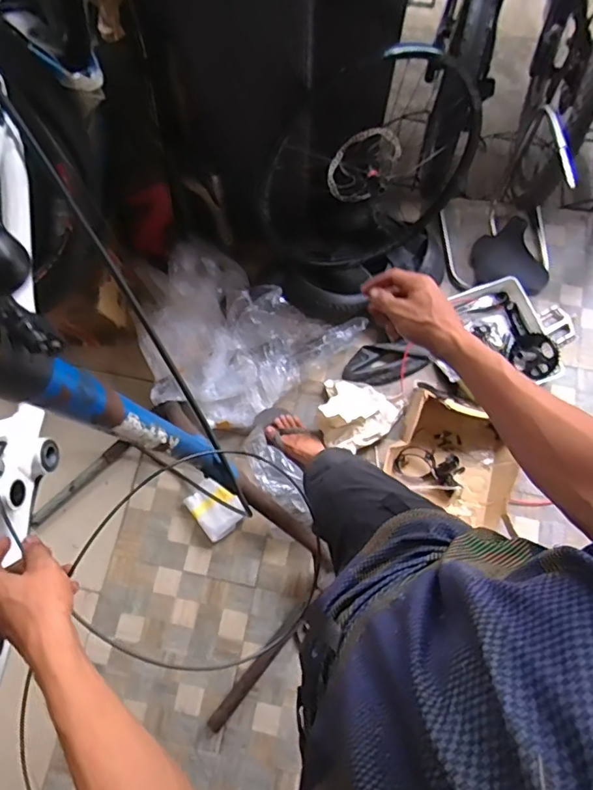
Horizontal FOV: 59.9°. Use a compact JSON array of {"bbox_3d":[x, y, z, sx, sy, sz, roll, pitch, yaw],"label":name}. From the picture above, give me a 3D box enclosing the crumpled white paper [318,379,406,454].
[{"bbox_3d":[0.182,0.052,1.431,0.234,0.108,0.196,11,76,3],"label":"crumpled white paper"}]

